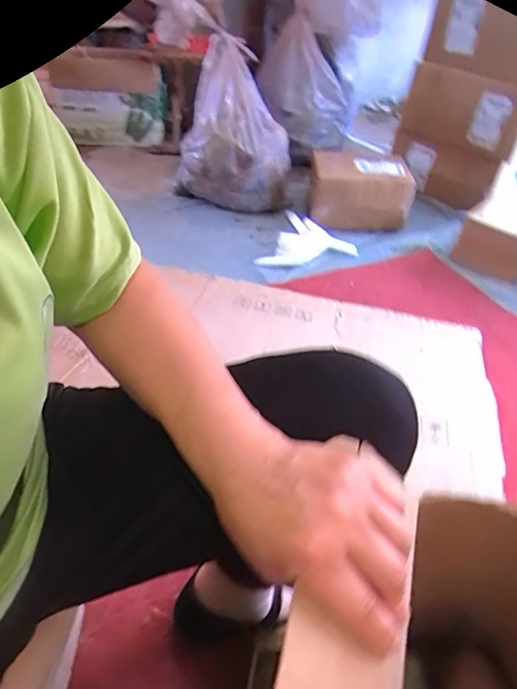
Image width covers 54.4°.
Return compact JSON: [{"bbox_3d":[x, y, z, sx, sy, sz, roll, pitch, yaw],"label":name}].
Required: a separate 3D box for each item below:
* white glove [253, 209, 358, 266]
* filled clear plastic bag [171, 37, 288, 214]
[{"bbox_3d":[0.144,-0.268,1.348,0.233,0.033,0.291,14,42,9],"label":"white glove"},{"bbox_3d":[-0.064,-0.559,1.354,0.311,0.370,0.221,2,42,-5],"label":"filled clear plastic bag"}]

